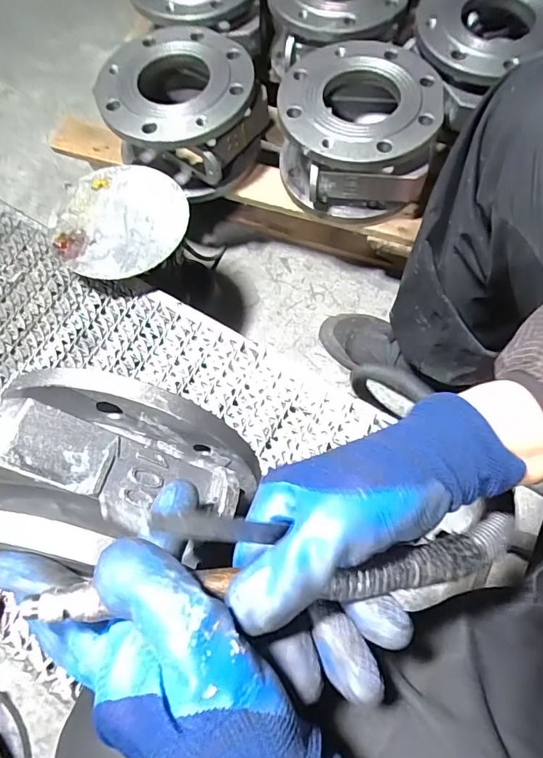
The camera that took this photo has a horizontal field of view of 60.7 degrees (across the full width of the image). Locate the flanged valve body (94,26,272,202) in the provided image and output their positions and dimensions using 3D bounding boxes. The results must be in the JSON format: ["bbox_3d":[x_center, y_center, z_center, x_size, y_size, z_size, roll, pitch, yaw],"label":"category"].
[{"bbox_3d":[-0.132,-0.374,0.661,0.194,0.141,0.189,-1,69,2],"label":"flanged valve body"}]

